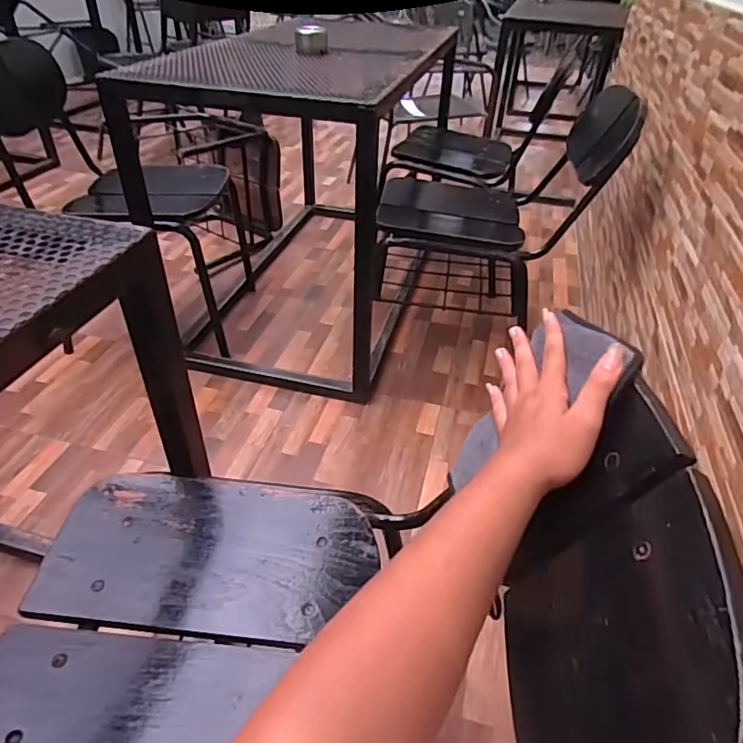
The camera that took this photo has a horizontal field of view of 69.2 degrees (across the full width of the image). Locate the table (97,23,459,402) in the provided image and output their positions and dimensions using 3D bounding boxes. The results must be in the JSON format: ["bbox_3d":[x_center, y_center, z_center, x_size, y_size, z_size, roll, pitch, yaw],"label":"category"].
[{"bbox_3d":[-0.147,-0.594,1.648,0.629,0.754,1.198,12,40,10],"label":"table"}]

